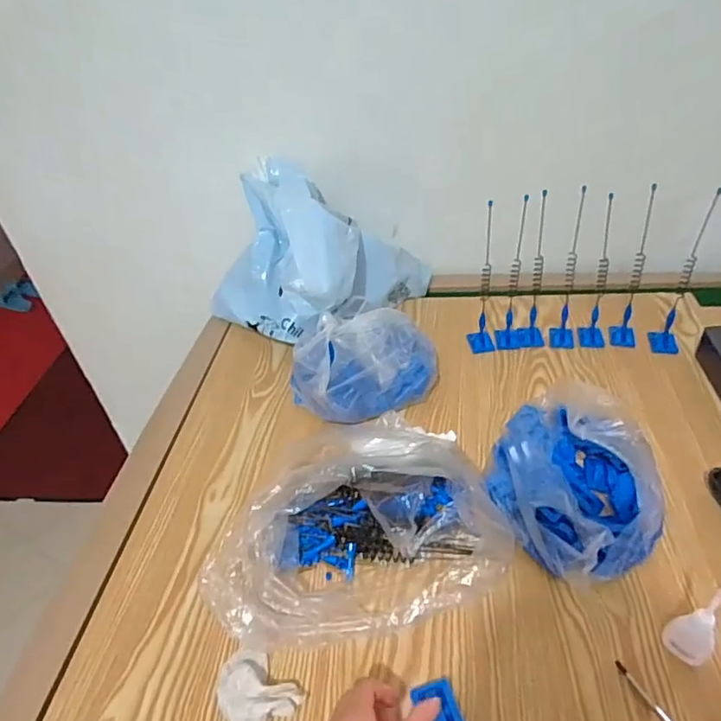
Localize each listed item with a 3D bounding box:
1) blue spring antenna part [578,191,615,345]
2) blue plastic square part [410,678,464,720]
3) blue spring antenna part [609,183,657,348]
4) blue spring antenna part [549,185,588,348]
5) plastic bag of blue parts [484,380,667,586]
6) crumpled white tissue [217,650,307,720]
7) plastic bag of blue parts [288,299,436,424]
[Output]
[{"bbox_3d":[0.333,-0.113,0.722,0.031,0.207,0.050,8,42,16],"label":"blue spring antenna part"},{"bbox_3d":[0.065,0.289,0.439,0.034,0.014,0.047,-15,41,-10],"label":"blue plastic square part"},{"bbox_3d":[0.380,-0.120,0.720,0.032,0.206,0.073,11,43,19],"label":"blue spring antenna part"},{"bbox_3d":[0.296,-0.118,0.732,0.034,0.215,0.056,11,43,19],"label":"blue spring antenna part"},{"bbox_3d":[0.219,0.117,0.560,0.140,0.100,0.191,-14,41,-9],"label":"plastic bag of blue parts"},{"bbox_3d":[-0.091,0.286,0.457,0.071,0.022,0.055,24,49,31],"label":"crumpled white tissue"},{"bbox_3d":[0.005,-0.002,0.713,0.157,0.093,0.192,29,51,34],"label":"plastic bag of blue parts"}]

